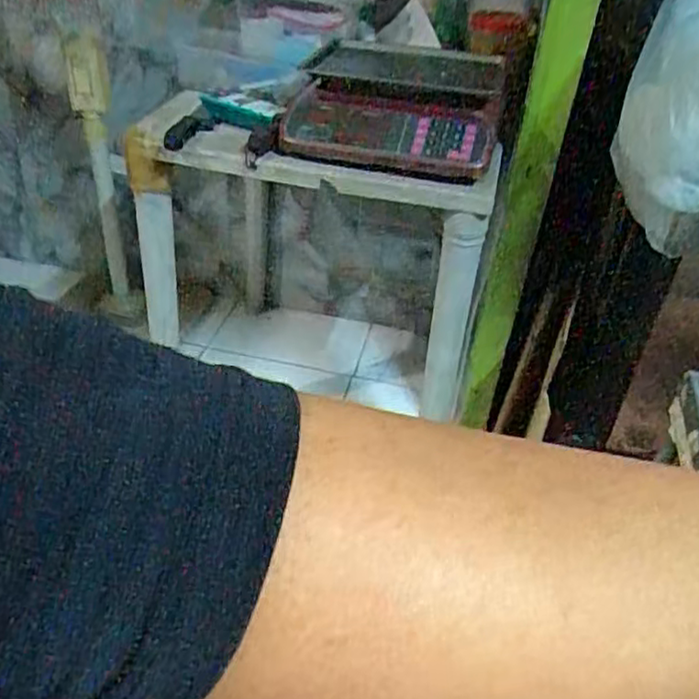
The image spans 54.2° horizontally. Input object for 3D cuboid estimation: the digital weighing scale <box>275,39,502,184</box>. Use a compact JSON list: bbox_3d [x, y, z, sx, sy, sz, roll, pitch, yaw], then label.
[{"bbox_3d":[0.071,-0.422,1.162,0.339,0.116,0.352,7,37,3],"label":"digital weighing scale"}]

